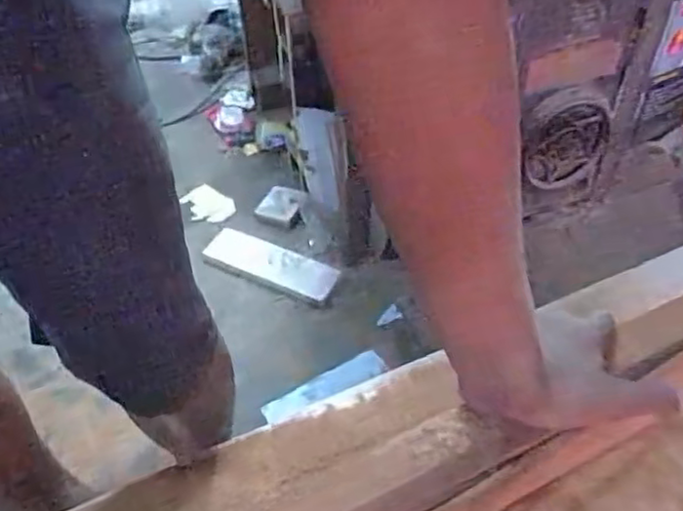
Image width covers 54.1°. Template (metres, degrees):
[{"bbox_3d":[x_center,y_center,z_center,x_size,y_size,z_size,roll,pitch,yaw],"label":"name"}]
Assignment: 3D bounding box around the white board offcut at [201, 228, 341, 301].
[{"bbox_3d":[-0.125,0.012,1.160,0.242,0.006,0.060,20,81,18],"label":"white board offcut"}]

